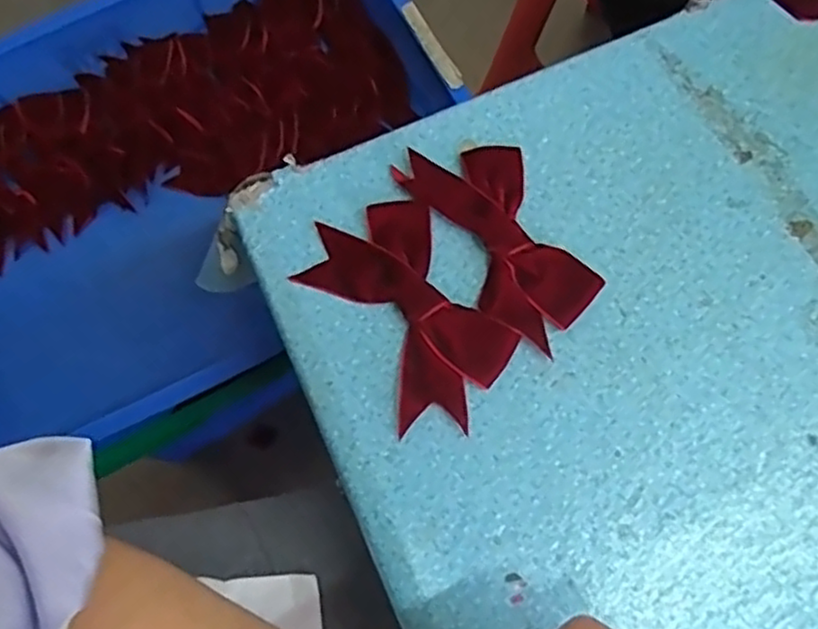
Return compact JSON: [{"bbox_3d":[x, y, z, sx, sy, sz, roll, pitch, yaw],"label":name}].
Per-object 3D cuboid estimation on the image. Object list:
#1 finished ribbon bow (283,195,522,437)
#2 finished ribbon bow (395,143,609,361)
[{"bbox_3d":[0.000,-0.003,0.412,0.082,0.011,0.136,-32,75,-7],"label":"finished ribbon bow"},{"bbox_3d":[0.056,-0.049,0.425,0.068,0.016,0.137,-30,75,-7],"label":"finished ribbon bow"}]

